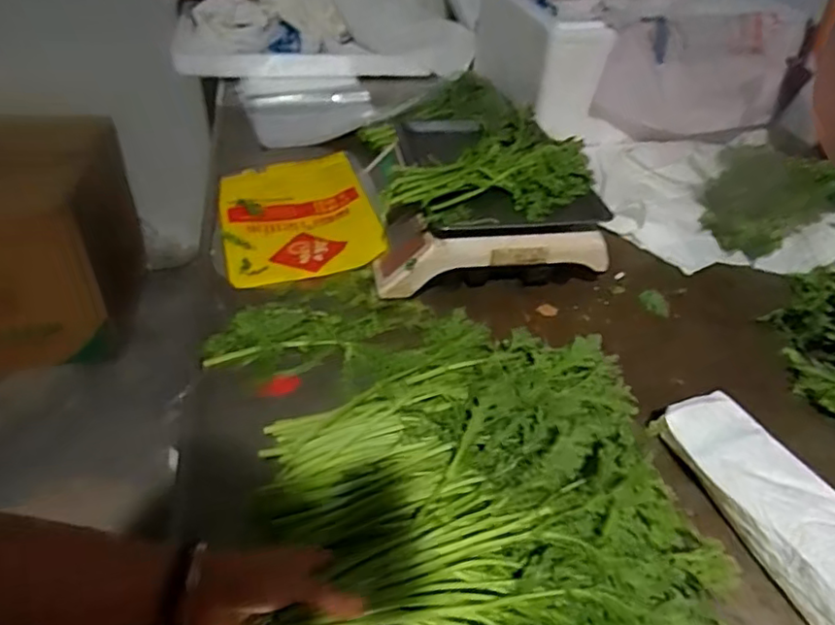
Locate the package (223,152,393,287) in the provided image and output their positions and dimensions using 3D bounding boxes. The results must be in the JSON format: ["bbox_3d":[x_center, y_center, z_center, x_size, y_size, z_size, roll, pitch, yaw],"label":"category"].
[{"bbox_3d":[-0.193,-0.165,0.974,0.220,0.034,0.375,-10,39,-12],"label":"package"}]

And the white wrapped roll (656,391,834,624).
[{"bbox_3d":[0.345,0.199,0.533,0.093,0.088,0.330,-11,42,-17],"label":"white wrapped roll"}]

